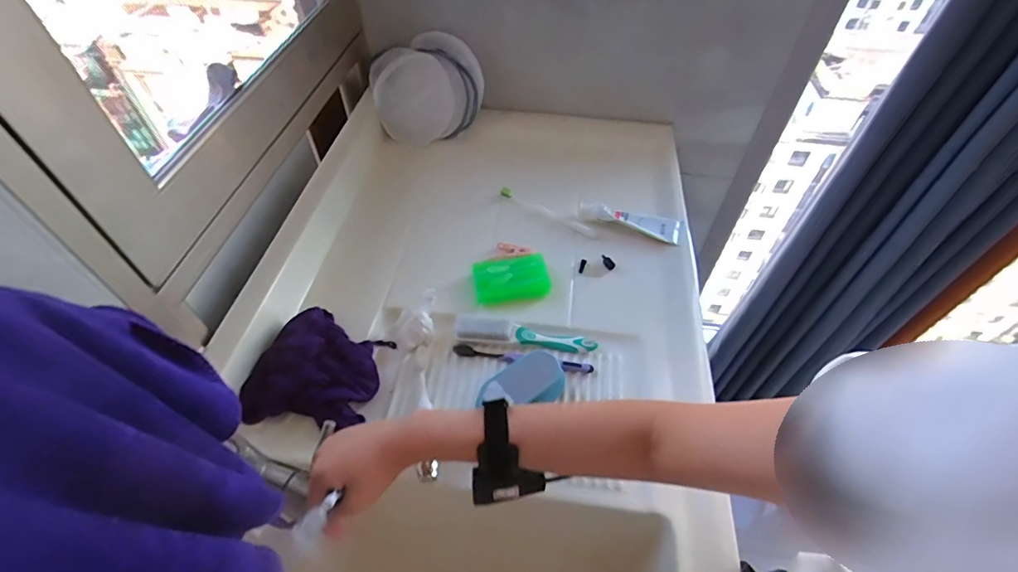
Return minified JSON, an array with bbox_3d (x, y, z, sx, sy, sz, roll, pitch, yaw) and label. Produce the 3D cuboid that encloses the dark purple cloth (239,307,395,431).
[{"bbox_3d":[-0.228,0.100,0.581,0.130,0.059,0.158,15,52,11],"label":"dark purple cloth"}]

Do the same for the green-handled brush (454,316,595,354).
[{"bbox_3d":[0.020,0.062,0.626,0.184,0.028,0.028,7,51,4],"label":"green-handled brush"}]

